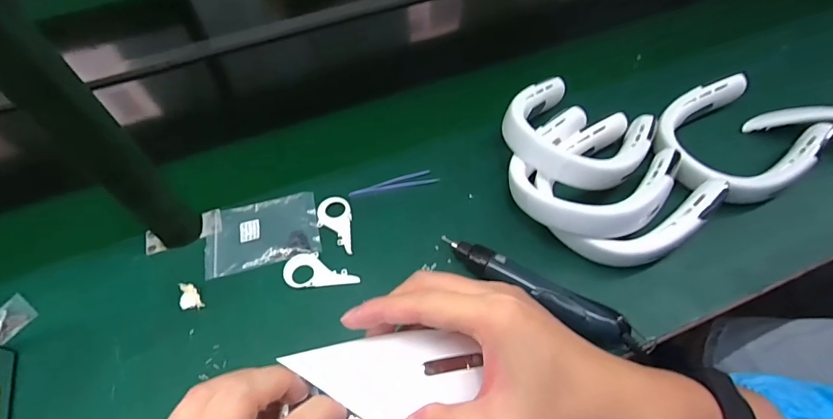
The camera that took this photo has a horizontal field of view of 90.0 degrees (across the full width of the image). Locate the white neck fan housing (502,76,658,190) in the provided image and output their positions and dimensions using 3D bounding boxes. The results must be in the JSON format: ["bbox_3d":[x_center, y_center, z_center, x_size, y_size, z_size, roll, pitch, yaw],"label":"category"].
[{"bbox_3d":[0.224,-0.108,0.584,0.181,0.063,0.175,33,63,23],"label":"white neck fan housing"}]

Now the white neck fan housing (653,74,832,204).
[{"bbox_3d":[0.447,-0.100,0.591,0.224,0.051,0.186,-33,60,-19],"label":"white neck fan housing"}]

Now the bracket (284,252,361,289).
[{"bbox_3d":[-0.121,0.075,0.527,0.092,0.004,0.049,-7,55,-2],"label":"bracket"}]

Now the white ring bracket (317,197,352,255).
[{"bbox_3d":[-0.111,0.021,0.565,0.045,0.009,0.088,-7,55,-2],"label":"white ring bracket"}]

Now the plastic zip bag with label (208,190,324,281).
[{"bbox_3d":[-0.209,0.029,0.565,0.148,0.005,0.105,-13,56,-7],"label":"plastic zip bag with label"}]

